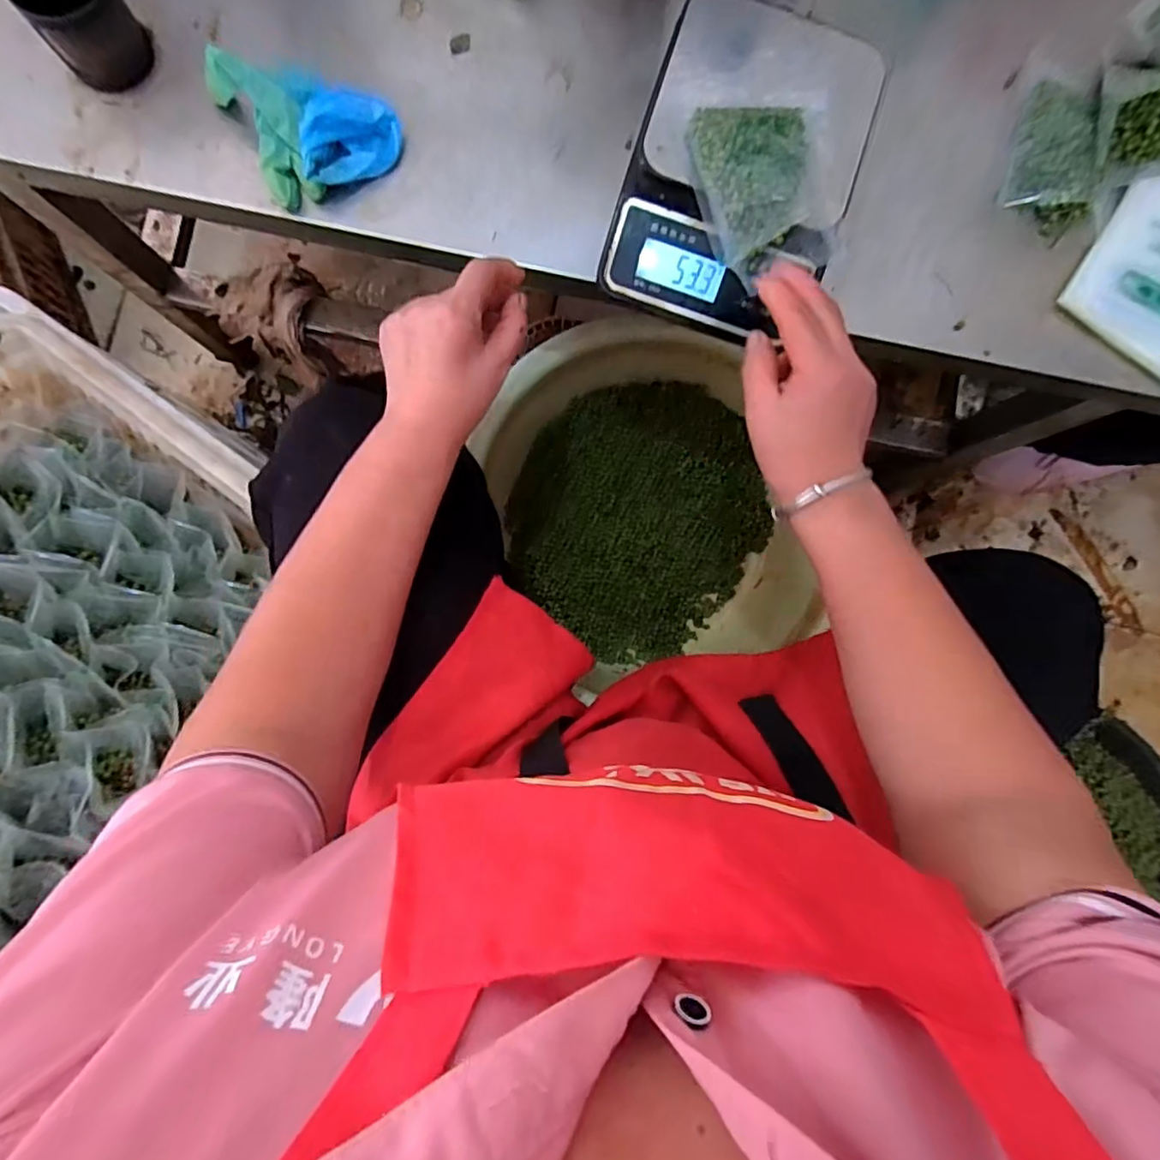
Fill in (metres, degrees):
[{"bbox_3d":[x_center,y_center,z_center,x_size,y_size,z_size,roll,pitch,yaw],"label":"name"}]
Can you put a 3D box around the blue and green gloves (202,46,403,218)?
[{"bbox_3d":[-0.189,-0.326,0.422,0.108,0.046,0.099,-26,88,-5],"label":"blue and green gloves"}]

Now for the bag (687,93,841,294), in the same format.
[{"bbox_3d":[0.125,-0.254,0.389,0.094,0.027,0.135,-5,87,-4],"label":"bag"}]

